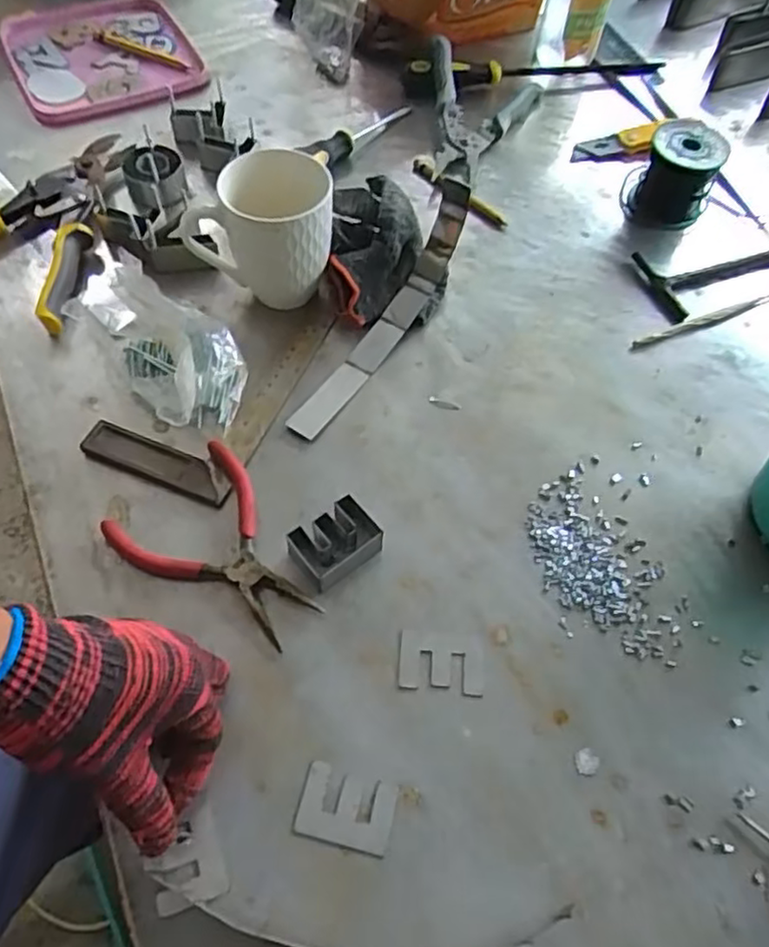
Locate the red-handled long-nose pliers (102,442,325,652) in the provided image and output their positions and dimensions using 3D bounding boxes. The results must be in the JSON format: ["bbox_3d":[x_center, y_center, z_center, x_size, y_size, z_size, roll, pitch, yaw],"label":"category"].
[{"bbox_3d":[-0.108,0.054,0.460,0.098,0.016,0.141,-39,68,-22],"label":"red-handled long-nose pliers"}]

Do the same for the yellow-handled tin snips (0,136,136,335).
[{"bbox_3d":[-0.306,-0.231,0.610,0.142,0.027,0.208,16,60,7],"label":"yellow-handled tin snips"}]

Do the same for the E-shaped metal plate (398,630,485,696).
[{"bbox_3d":[0.037,0.120,0.436,0.054,0.004,0.036,7,59,1],"label":"E-shaped metal plate"}]

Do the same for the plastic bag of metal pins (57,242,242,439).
[{"bbox_3d":[-0.168,-0.094,0.515,0.138,0.069,0.077,37,64,18],"label":"plastic bag of metal pins"}]

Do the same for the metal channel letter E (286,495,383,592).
[{"bbox_3d":[-0.033,0.047,0.461,0.053,0.028,0.036,-35,67,-21],"label":"metal channel letter E"}]

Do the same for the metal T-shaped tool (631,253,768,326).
[{"bbox_3d":[0.341,-0.200,0.635,0.228,0.008,0.077,-20,62,-14],"label":"metal T-shaped tool"}]

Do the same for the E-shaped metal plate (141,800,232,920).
[{"bbox_3d":[-0.110,0.211,0.376,0.038,0.006,0.047,-17,62,-13],"label":"E-shaped metal plate"}]

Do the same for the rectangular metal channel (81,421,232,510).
[{"bbox_3d":[-0.164,-0.007,0.498,0.114,0.009,0.029,21,60,10],"label":"rectangular metal channel"}]

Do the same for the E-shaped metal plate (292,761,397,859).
[{"bbox_3d":[-0.022,0.192,0.392,0.053,0.004,0.039,13,59,5],"label":"E-shaped metal plate"}]

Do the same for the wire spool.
[{"bbox_3d":[0.275,-0.281,0.644,0.065,0.070,0.073,28,62,13],"label":"wire spool"}]

